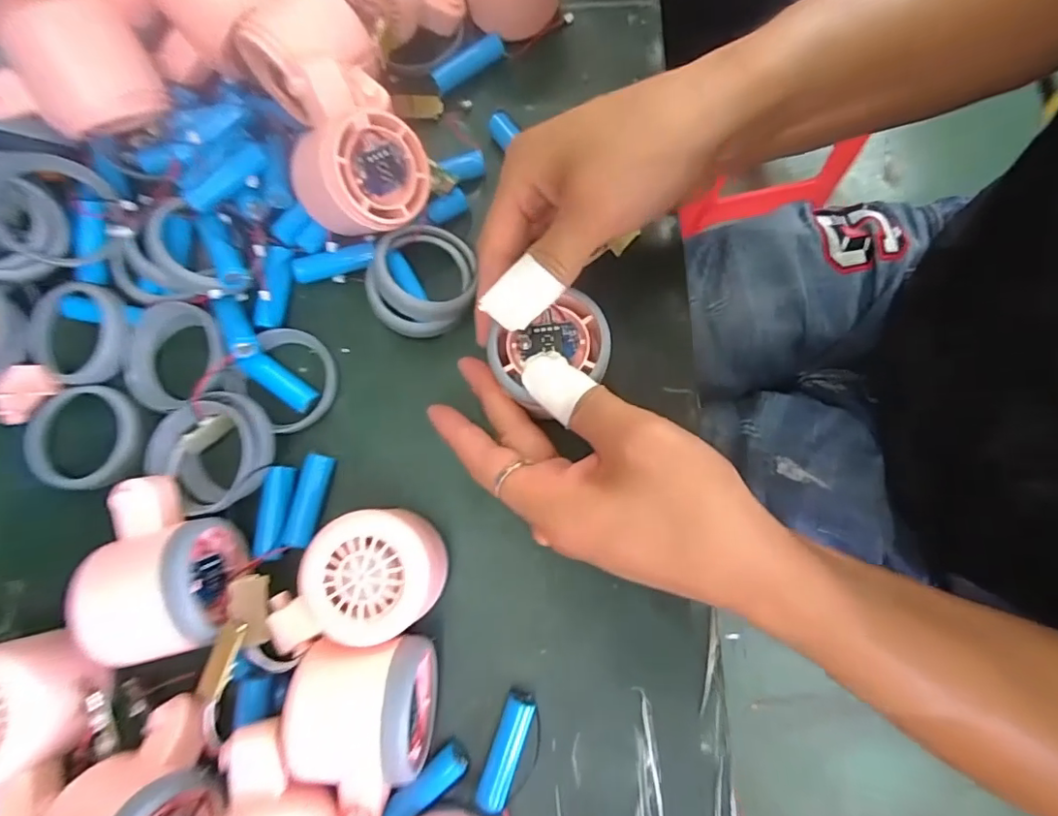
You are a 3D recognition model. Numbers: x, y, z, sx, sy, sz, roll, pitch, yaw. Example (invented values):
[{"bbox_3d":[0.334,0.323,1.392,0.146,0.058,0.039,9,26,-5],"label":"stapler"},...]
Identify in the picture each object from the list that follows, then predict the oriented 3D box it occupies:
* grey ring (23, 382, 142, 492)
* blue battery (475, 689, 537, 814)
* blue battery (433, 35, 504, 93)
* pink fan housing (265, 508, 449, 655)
[{"bbox_3d":[-0.247,0.016,0.299,0.059,0.008,0.058,0,79,2],"label":"grey ring"},{"bbox_3d":[-0.011,0.167,0.263,0.015,0.012,0.051,19,81,6],"label":"blue battery"},{"bbox_3d":[-0.038,-0.216,0.338,0.049,0.011,0.012,-34,80,-4],"label":"blue battery"},{"bbox_3d":[-0.081,0.085,0.260,0.088,0.045,0.058,-37,79,-4],"label":"pink fan housing"}]

